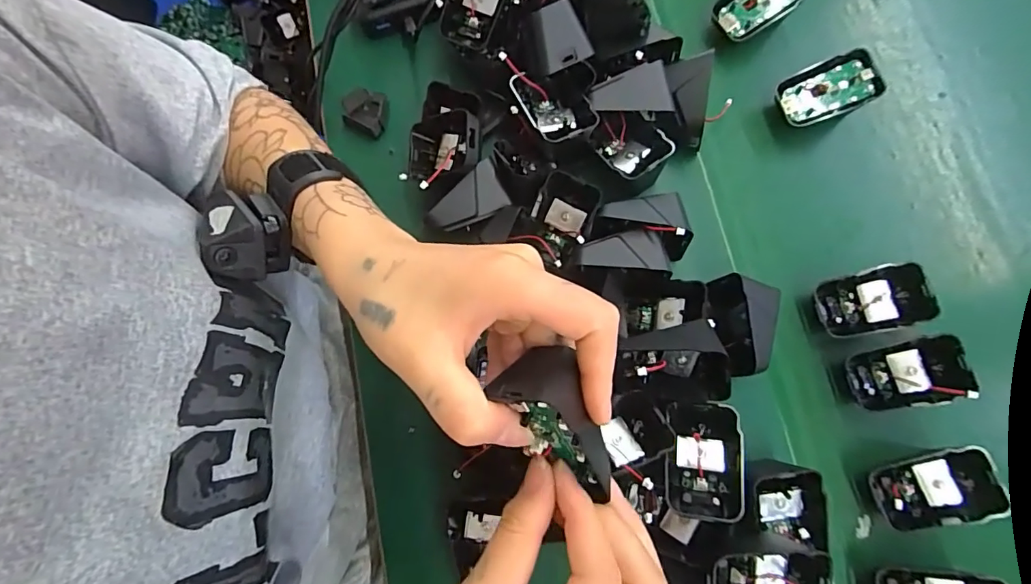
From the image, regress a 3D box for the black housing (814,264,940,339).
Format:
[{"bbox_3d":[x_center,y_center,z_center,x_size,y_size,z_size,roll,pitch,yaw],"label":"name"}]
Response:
[{"bbox_3d":[0.254,0.008,0.352,0.063,0.043,0.043,-11,77,-2],"label":"black housing"}]

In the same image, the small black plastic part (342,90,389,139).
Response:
[{"bbox_3d":[-0.125,-0.150,0.406,0.038,0.011,0.036,11,78,3],"label":"small black plastic part"}]

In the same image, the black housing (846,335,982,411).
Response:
[{"bbox_3d":[0.270,0.059,0.342,0.064,0.046,0.045,-13,77,-2],"label":"black housing"}]

